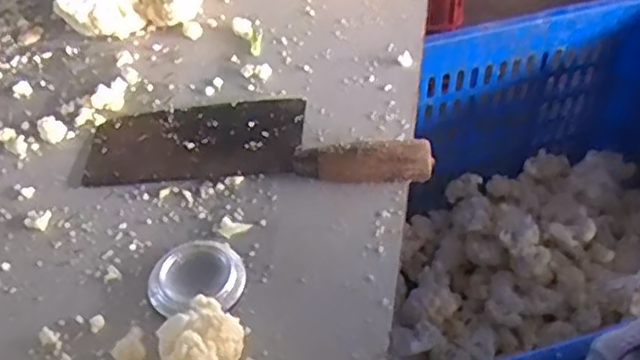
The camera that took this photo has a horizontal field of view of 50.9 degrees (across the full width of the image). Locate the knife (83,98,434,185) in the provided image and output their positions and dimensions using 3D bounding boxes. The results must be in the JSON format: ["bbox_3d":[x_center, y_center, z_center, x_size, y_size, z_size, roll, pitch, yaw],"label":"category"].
[{"bbox_3d":[-0.050,-0.037,0.522,0.260,0.036,0.089,2,48,4],"label":"knife"}]

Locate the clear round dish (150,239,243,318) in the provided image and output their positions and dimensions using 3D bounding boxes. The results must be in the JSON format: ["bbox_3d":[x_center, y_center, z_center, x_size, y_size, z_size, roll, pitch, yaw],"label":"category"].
[{"bbox_3d":[-0.082,0.064,0.447,0.061,0.014,0.052,-10,48,-6],"label":"clear round dish"}]

